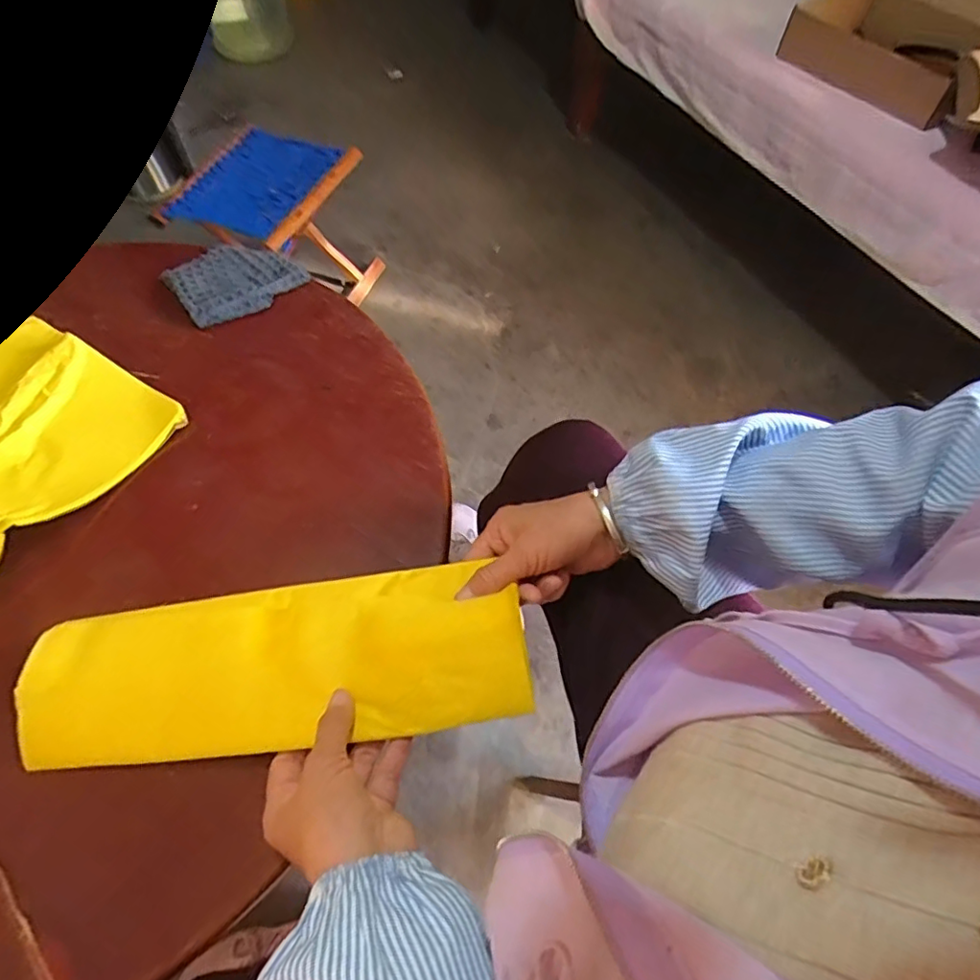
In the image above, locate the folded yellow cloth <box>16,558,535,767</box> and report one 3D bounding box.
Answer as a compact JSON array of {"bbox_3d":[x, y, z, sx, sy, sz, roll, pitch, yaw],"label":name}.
[{"bbox_3d":[-0.148,0.118,0.410,0.342,0.029,0.111,-7,59,2],"label":"folded yellow cloth"}]

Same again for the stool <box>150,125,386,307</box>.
[{"bbox_3d":[-0.424,-0.500,1.200,0.284,0.282,0.302,17,60,10],"label":"stool"}]

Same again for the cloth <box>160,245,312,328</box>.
[{"bbox_3d":[-0.284,-0.237,0.650,0.125,0.014,0.124,-40,67,-22],"label":"cloth"}]

